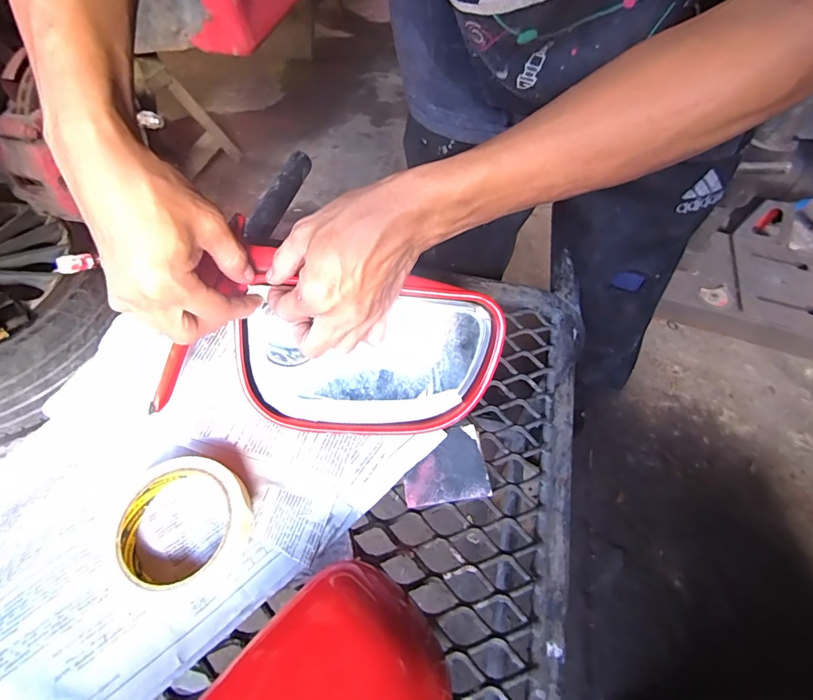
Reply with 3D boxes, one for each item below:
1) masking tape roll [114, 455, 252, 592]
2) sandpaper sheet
[{"bbox_3d":[-0.165,0.126,0.320,0.096,0.025,0.091,2,55,-2],"label":"masking tape roll"},{"bbox_3d":[0.031,0.095,0.353,0.067,0.004,0.058,-5,67,-9],"label":"sandpaper sheet"}]

